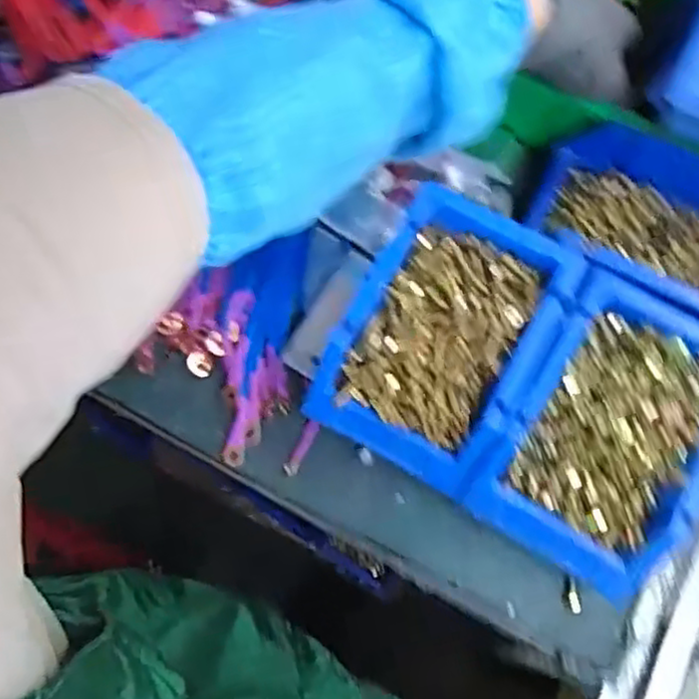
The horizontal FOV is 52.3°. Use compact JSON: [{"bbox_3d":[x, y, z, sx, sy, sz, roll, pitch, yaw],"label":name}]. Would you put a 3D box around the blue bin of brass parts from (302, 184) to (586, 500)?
[{"bbox_3d":[0.058,-0.005,0.434,0.114,0.061,0.153,28,72,8],"label":"blue bin of brass parts"}]

